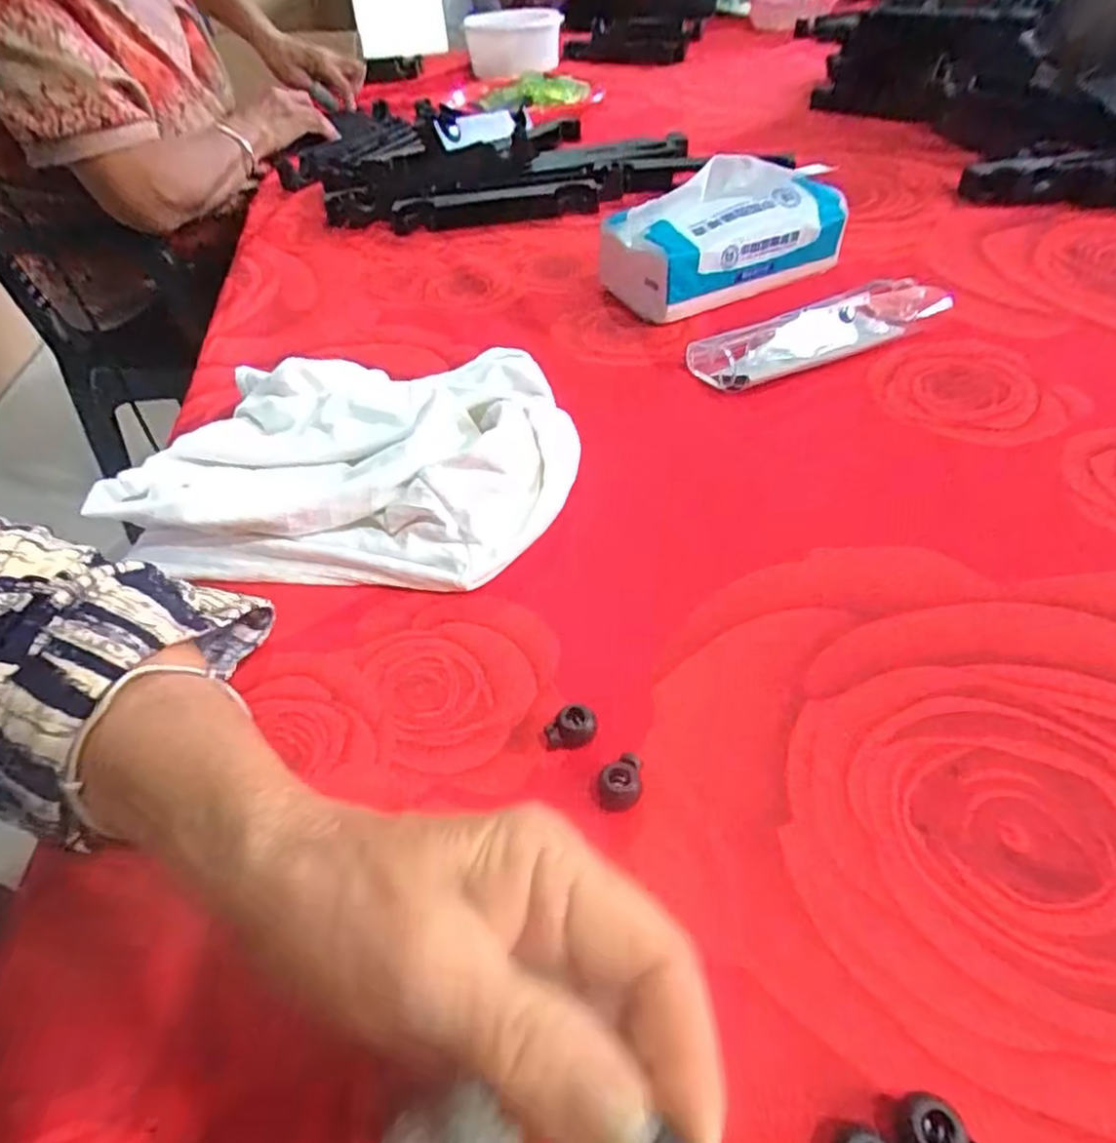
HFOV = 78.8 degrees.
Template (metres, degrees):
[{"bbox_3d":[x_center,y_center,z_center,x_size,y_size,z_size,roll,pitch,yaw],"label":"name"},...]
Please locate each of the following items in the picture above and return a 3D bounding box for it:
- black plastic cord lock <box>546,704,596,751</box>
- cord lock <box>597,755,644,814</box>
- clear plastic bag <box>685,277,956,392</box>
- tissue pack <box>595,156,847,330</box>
[{"bbox_3d":[0.005,0.058,0.253,0.018,0.011,0.013,1,46,8],"label":"black plastic cord lock"},{"bbox_3d":[0.021,0.074,0.236,0.015,0.010,0.020,0,45,8],"label":"cord lock"},{"bbox_3d":[0.166,-0.156,0.432,0.163,0.027,0.052,-19,46,-12],"label":"clear plastic bag"},{"bbox_3d":[0.118,-0.252,0.498,0.168,0.079,0.090,-20,45,-13],"label":"tissue pack"}]

